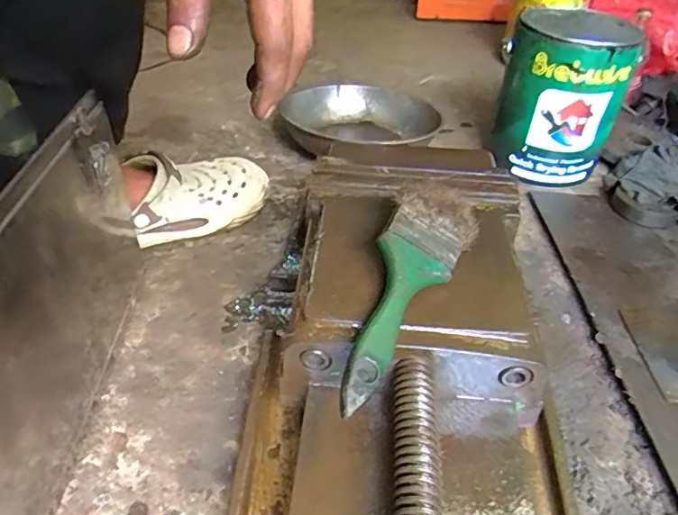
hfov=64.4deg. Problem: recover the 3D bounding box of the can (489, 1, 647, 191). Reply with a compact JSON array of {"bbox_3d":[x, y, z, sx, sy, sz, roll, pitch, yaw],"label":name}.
[{"bbox_3d":[0.312,-0.227,0.762,0.158,0.192,0.147,15,39,16],"label":"can"}]

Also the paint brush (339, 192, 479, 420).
[{"bbox_3d":[0.044,0.017,0.386,0.062,0.019,0.208,32,53,3],"label":"paint brush"}]

